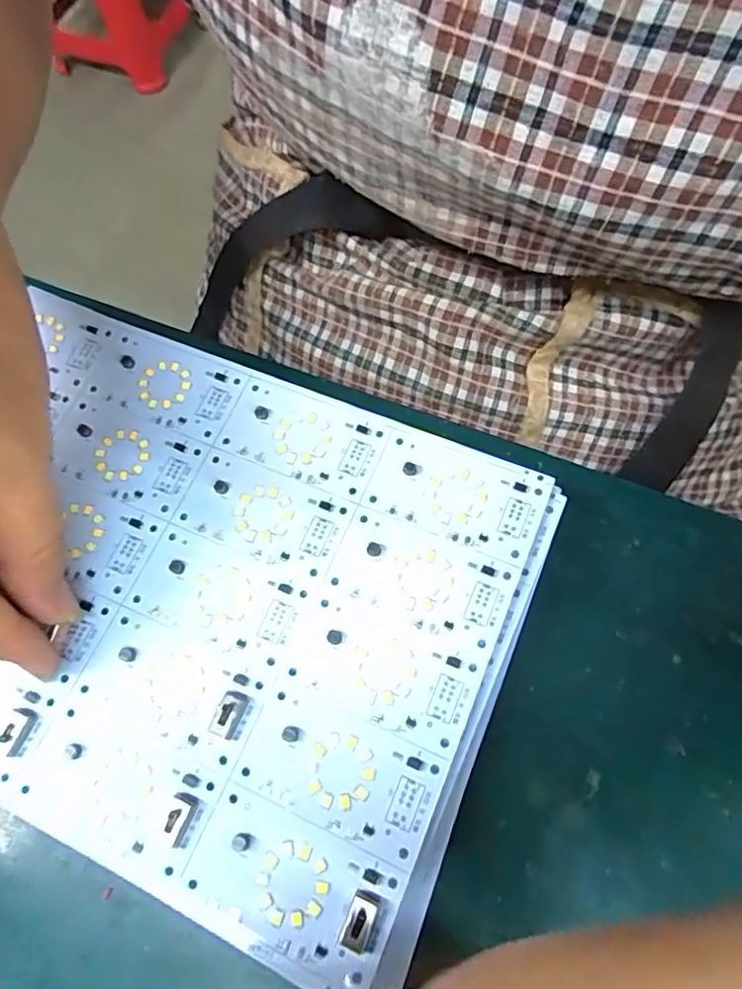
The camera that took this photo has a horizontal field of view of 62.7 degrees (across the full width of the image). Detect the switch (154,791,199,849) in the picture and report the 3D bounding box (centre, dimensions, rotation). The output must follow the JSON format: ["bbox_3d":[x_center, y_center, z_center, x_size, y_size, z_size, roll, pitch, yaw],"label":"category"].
[{"bbox_3d":[-0.058,0.096,0.179,0.008,0.005,0.014,20,70,11],"label":"switch"}]

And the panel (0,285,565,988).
[{"bbox_3d":[-0.056,0.033,0.206,0.200,0.006,0.163,21,70,11],"label":"panel"}]

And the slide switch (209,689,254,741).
[{"bbox_3d":[-0.044,0.069,0.189,0.010,0.005,0.014,20,70,10],"label":"slide switch"}]

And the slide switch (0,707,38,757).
[{"bbox_3d":[-0.113,0.074,0.191,0.009,0.006,0.014,18,70,10],"label":"slide switch"}]

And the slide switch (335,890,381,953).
[{"bbox_3d":[-0.004,0.117,0.167,0.007,0.005,0.014,23,71,12],"label":"slide switch"}]

